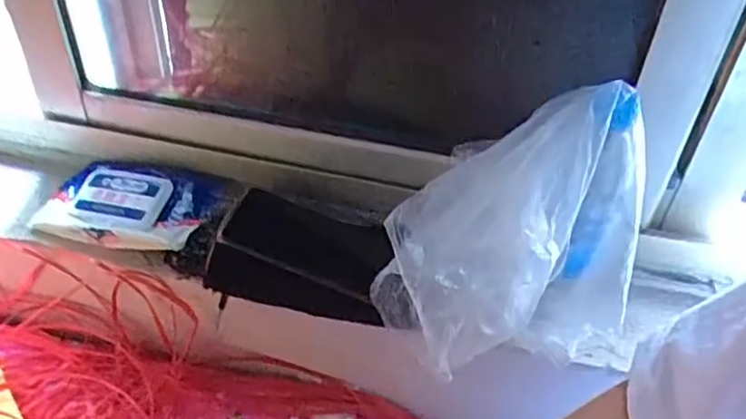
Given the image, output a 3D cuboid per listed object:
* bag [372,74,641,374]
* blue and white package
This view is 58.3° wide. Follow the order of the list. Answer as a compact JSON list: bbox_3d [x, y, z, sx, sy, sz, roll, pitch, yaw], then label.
[{"bbox_3d":[0.115,0.039,0.488,0.203,0.225,0.095,-14,45,-19],"label":"bag"},{"bbox_3d":[-0.238,-0.006,0.656,0.178,0.040,0.101,13,43,11],"label":"blue and white package"}]

